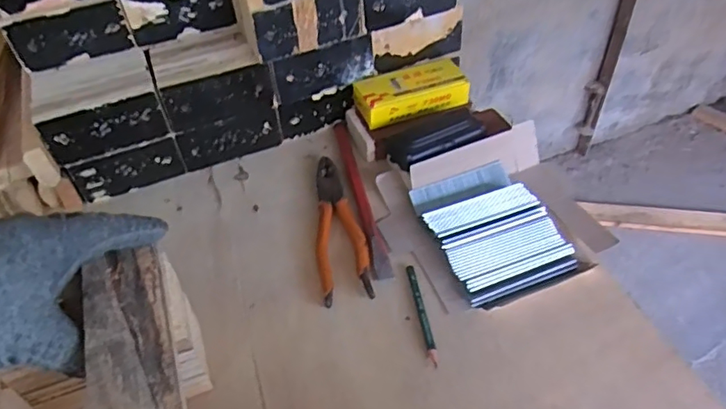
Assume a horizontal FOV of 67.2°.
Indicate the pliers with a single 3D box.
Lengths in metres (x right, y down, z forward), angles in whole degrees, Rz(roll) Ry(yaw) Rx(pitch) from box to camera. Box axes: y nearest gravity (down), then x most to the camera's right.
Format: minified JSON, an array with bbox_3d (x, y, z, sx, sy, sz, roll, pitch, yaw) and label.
[{"bbox_3d":[-0.028,0.019,0.569,0.051,0.011,0.189,-10,46,-5],"label":"pliers"}]

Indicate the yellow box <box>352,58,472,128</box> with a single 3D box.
[{"bbox_3d":[0.057,-0.133,0.650,0.132,0.031,0.058,-18,47,-13],"label":"yellow box"}]

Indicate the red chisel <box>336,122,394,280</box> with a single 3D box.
[{"bbox_3d":[-0.003,-0.012,0.600,0.019,0.015,0.235,-10,46,-5],"label":"red chisel"}]

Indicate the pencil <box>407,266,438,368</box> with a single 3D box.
[{"bbox_3d":[0.053,0.098,0.495,0.008,0.007,0.103,-9,46,-4],"label":"pencil"}]

